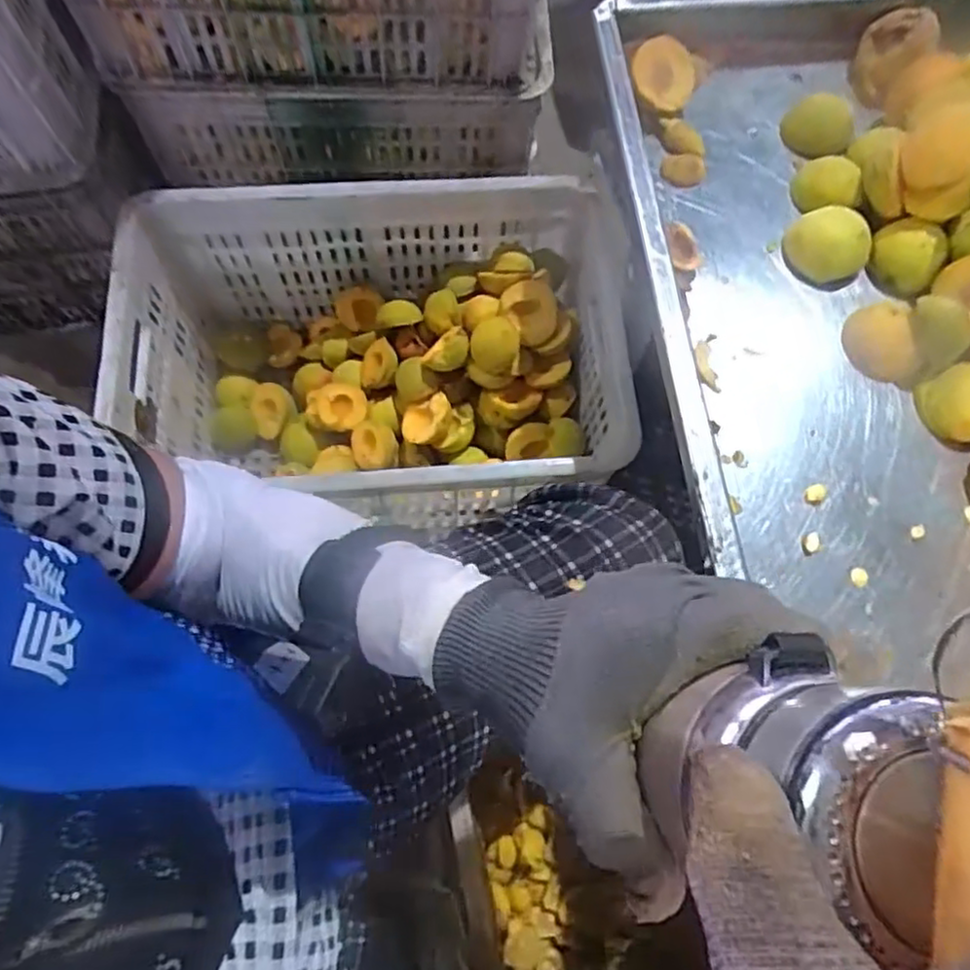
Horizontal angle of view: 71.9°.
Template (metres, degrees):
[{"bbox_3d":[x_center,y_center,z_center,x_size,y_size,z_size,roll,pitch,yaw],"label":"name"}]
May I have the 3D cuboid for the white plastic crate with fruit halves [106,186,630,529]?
[{"bbox_3d":[-0.116,-0.127,0.795,0.531,0.245,0.344,-4,71,-3],"label":"white plastic crate with fruit halves"}]

